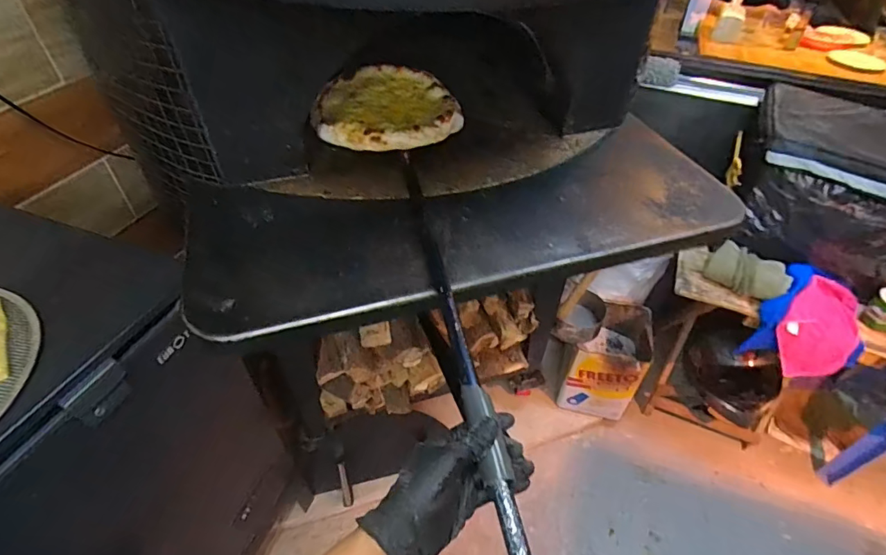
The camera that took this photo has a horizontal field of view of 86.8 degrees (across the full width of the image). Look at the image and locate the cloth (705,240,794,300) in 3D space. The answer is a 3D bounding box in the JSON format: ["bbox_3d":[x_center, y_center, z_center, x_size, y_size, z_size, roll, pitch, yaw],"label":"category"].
[{"bbox_3d":[0.797,-0.019,1.226,0.181,0.084,0.122,12,46,9],"label":"cloth"}]

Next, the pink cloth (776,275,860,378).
[{"bbox_3d":[0.994,0.137,1.247,0.166,0.149,0.237,36,54,29],"label":"pink cloth"}]

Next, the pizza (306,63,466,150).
[{"bbox_3d":[-0.104,-0.311,0.845,0.247,0.030,0.285,-6,46,-9],"label":"pizza"}]

